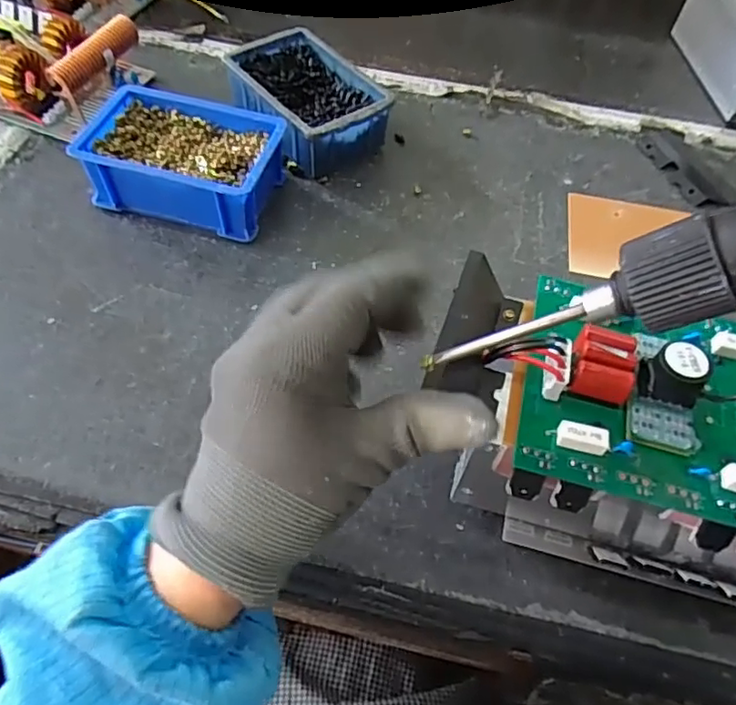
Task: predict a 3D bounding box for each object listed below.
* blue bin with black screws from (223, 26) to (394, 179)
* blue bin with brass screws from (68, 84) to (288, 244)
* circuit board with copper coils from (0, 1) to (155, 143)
[{"bbox_3d":[-0.057,-0.231,0.549,0.102,0.054,0.152,-29,63,-21],"label":"blue bin with black screws"},{"bbox_3d":[-0.148,-0.154,0.486,0.147,0.053,0.108,12,57,4],"label":"blue bin with brass screws"},{"bbox_3d":[-0.346,-0.286,0.559,0.229,0.060,0.136,27,59,13],"label":"circuit board with copper coils"}]

